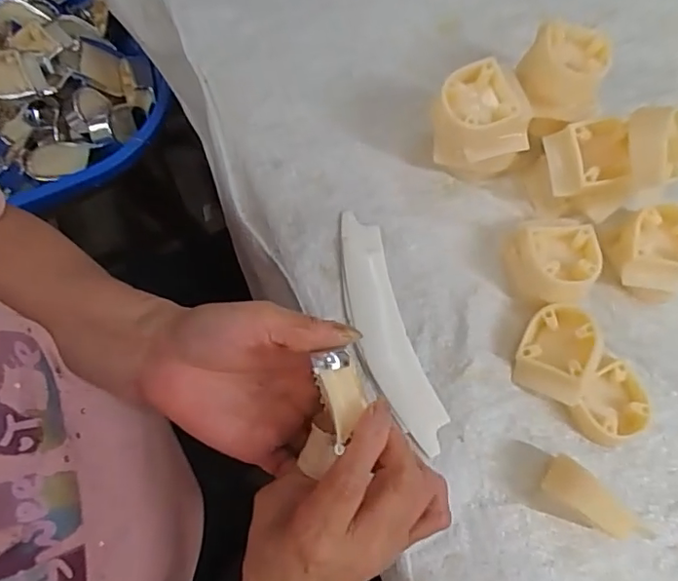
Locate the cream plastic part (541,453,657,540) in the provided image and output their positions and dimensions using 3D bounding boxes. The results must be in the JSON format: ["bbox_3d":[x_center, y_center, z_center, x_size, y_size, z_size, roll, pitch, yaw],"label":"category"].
[{"bbox_3d":[0.155,0.128,0.332,0.062,0.021,0.023,36,77,32],"label":"cream plastic part"}]

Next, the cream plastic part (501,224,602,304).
[{"bbox_3d":[0.146,-0.019,0.380,0.055,0.040,0.062,1,76,0],"label":"cream plastic part"}]

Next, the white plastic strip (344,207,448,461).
[{"bbox_3d":[0.032,0.027,0.388,0.038,0.005,0.171,-18,77,-5],"label":"white plastic strip"}]

